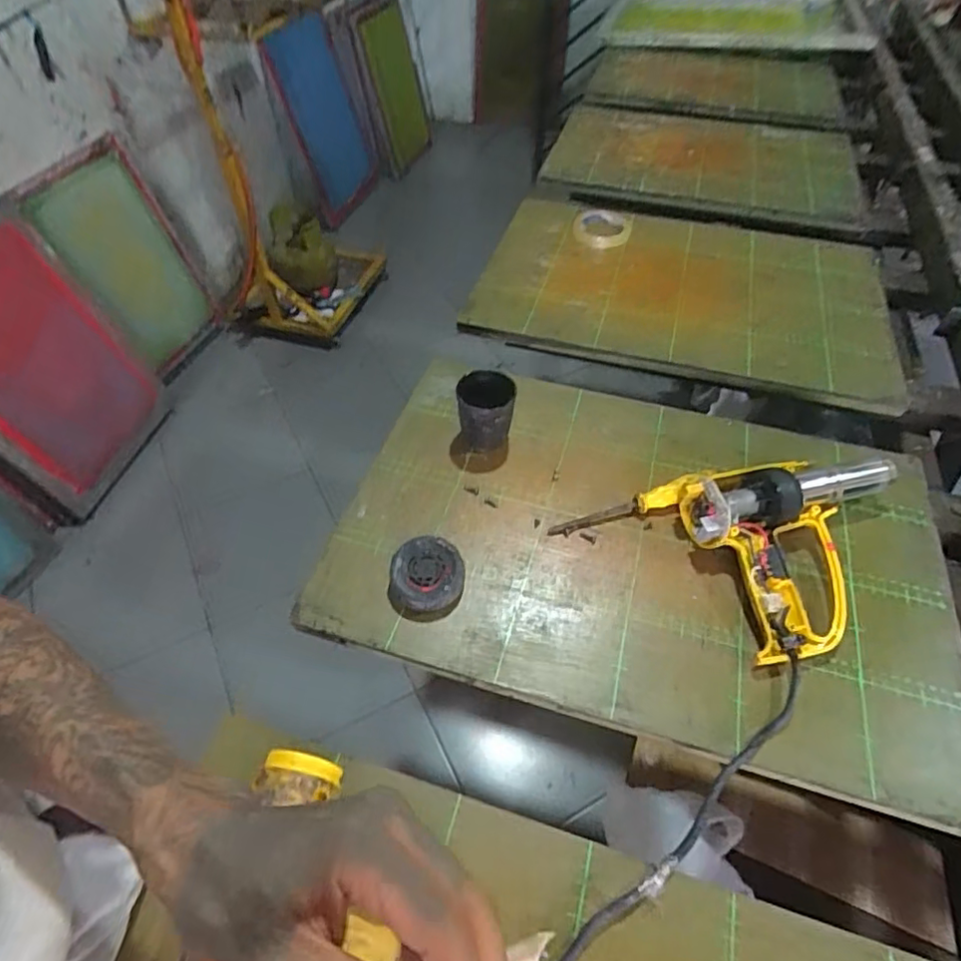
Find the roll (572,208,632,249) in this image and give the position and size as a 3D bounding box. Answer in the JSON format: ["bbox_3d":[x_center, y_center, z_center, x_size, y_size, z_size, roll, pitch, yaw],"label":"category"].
[{"bbox_3d":[0.202,-0.423,0.984,0.093,0.019,0.093,0,50,0],"label":"roll"}]

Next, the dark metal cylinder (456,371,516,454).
[{"bbox_3d":[0.005,-0.079,0.667,0.064,0.076,0.070,-2,51,-4],"label":"dark metal cylinder"}]

